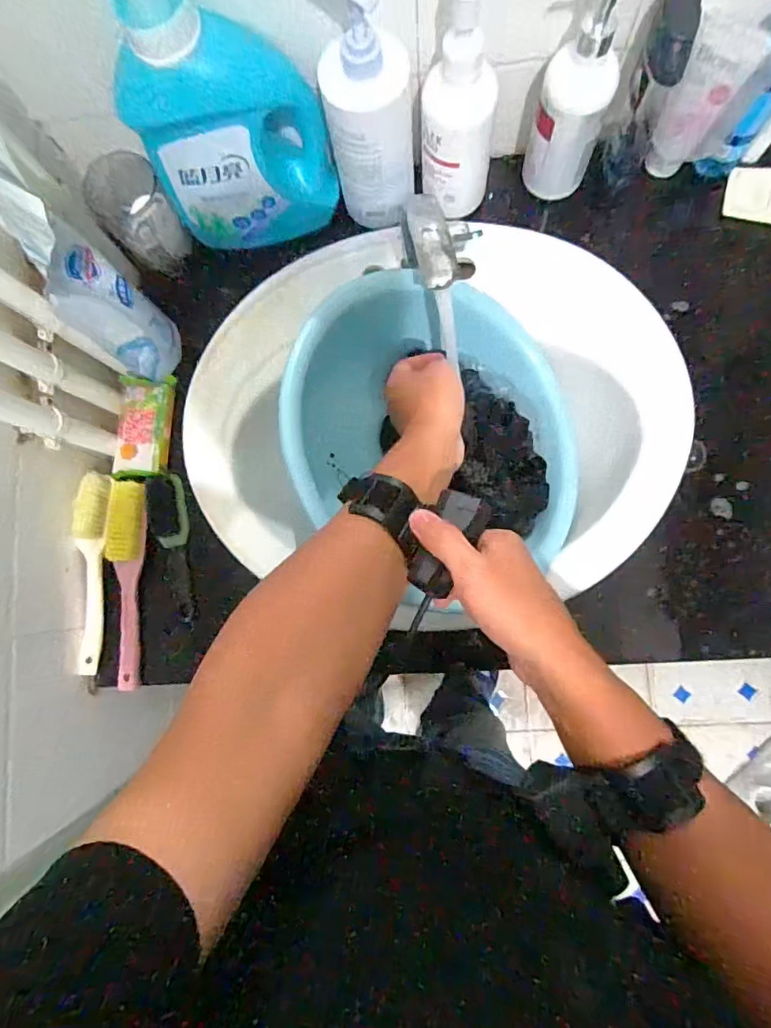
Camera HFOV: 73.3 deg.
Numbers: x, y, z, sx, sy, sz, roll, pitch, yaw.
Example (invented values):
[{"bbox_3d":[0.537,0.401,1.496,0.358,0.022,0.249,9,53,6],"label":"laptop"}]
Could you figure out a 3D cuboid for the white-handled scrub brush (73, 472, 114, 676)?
[{"bbox_3d":[-0.317,0.064,0.555,0.028,0.027,0.215,0,87,3],"label":"white-handled scrub brush"}]

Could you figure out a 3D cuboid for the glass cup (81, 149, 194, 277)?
[{"bbox_3d":[-0.263,-0.318,0.550,0.072,0.092,0.088,-45,84,-1],"label":"glass cup"}]

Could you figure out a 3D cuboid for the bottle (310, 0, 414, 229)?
[{"bbox_3d":[-0.012,-0.369,0.499,0.083,0.175,0.073,-9,85,3],"label":"bottle"}]

